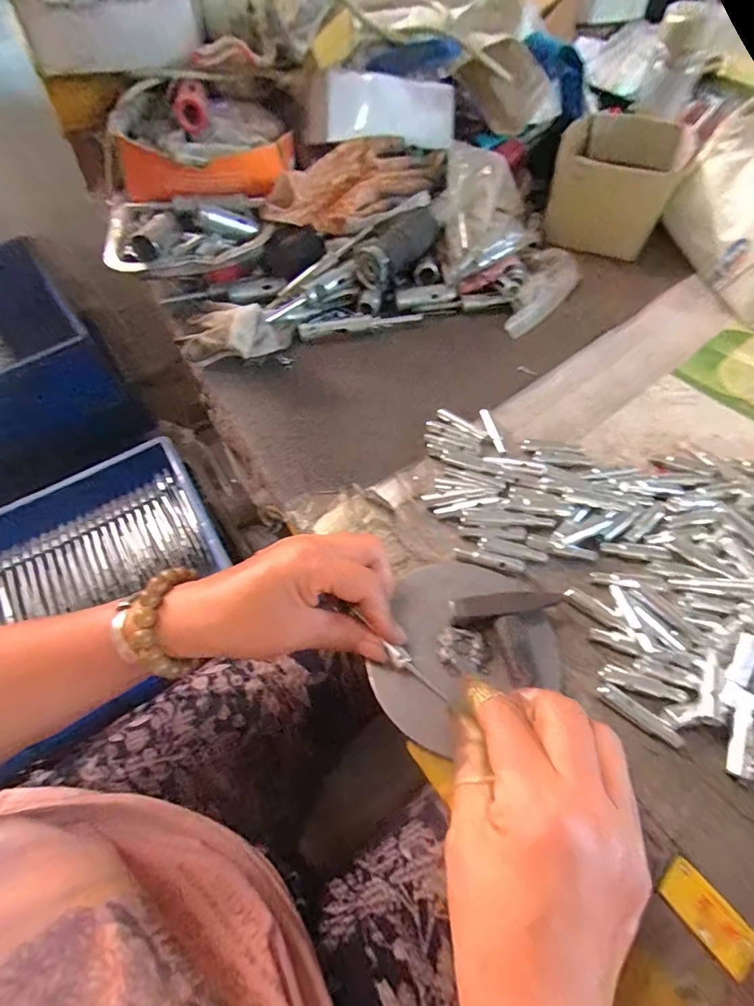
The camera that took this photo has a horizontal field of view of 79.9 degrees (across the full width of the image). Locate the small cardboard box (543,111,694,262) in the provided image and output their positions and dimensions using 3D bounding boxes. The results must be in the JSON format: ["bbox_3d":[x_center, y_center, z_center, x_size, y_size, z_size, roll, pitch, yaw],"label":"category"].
[{"bbox_3d":[0.305,-0.412,0.589,0.143,0.097,0.167,19,59,12],"label":"small cardboard box"}]

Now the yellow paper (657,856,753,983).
[{"bbox_3d":[0.175,0.217,0.237,0.025,0.004,0.045,-34,63,-20],"label":"yellow paper"}]

